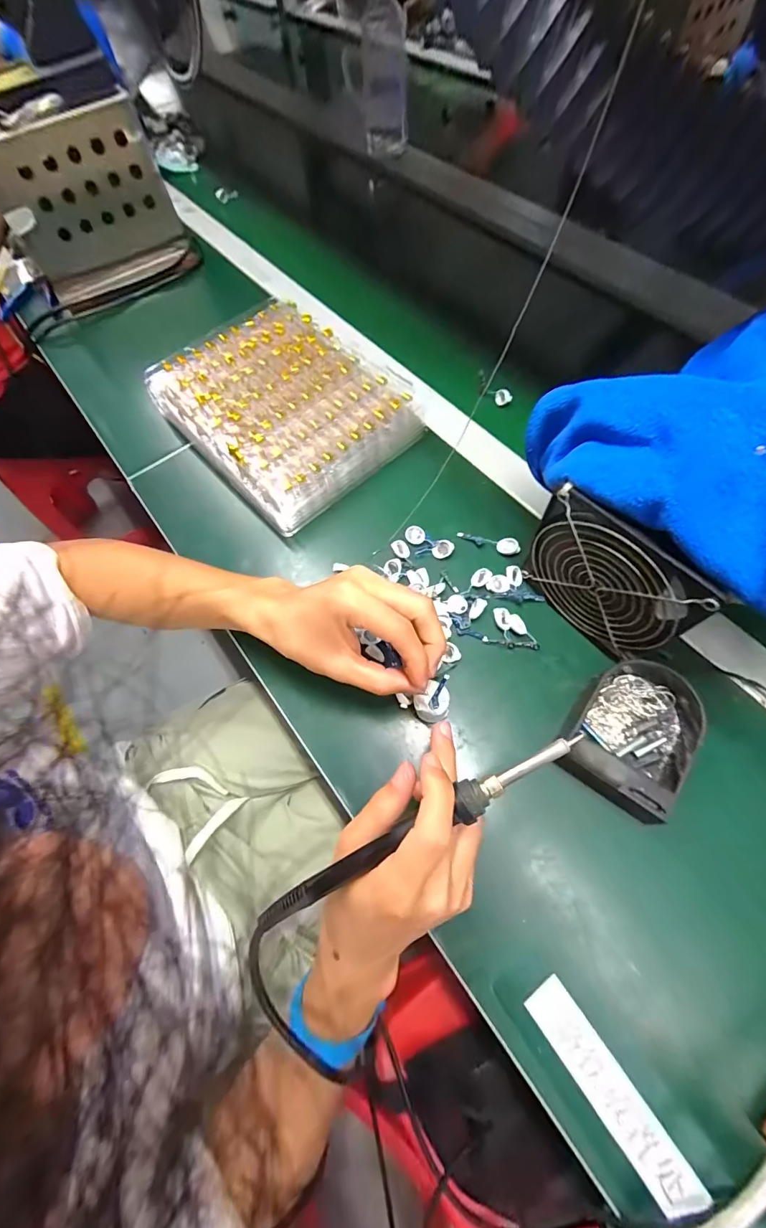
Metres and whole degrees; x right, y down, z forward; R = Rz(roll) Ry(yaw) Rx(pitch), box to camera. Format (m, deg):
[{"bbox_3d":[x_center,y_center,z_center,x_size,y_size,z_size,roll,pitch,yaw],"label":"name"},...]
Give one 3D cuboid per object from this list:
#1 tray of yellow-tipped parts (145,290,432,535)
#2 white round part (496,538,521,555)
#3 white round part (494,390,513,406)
[{"bbox_3d":[-0.111,-0.228,0.449,0.194,0.040,0.263,-40,69,-13],"label":"tray of yellow-tipped parts"},{"bbox_3d":[0.116,-0.063,0.384,0.019,0.010,0.013,-1,66,4],"label":"white round part"},{"bbox_3d":[0.138,-0.250,0.477,0.019,0.017,0.010,-3,45,43],"label":"white round part"}]

